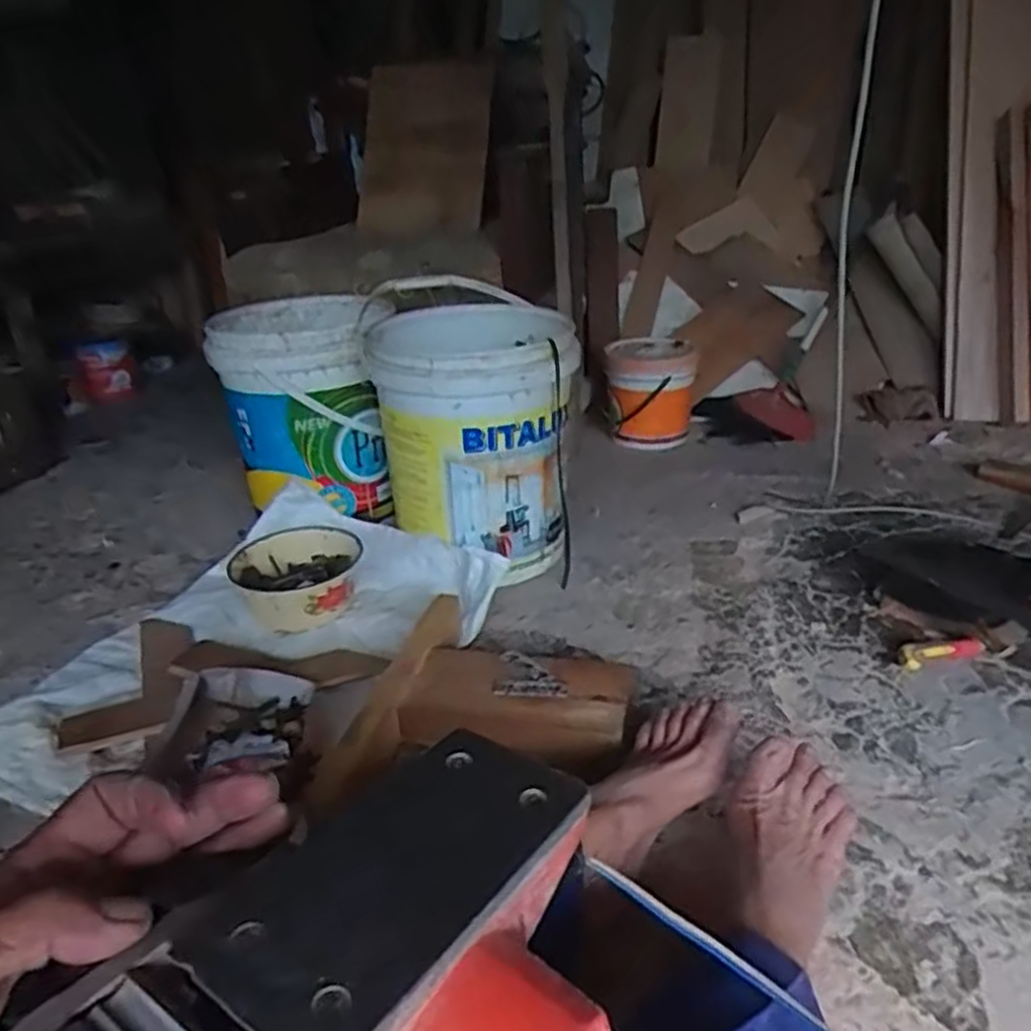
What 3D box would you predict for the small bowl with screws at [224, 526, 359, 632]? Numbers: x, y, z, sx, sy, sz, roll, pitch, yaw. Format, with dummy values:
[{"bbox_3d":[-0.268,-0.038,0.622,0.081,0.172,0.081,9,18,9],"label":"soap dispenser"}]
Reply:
[{"bbox_3d":[-0.311,0.089,1.139,0.182,0.071,0.199,-11,27,-14],"label":"small bowl with screws"}]

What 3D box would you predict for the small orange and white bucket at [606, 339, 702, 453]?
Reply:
[{"bbox_3d":[0.292,-0.262,1.685,0.186,0.192,0.174,2,27,13],"label":"small orange and white bucket"}]

